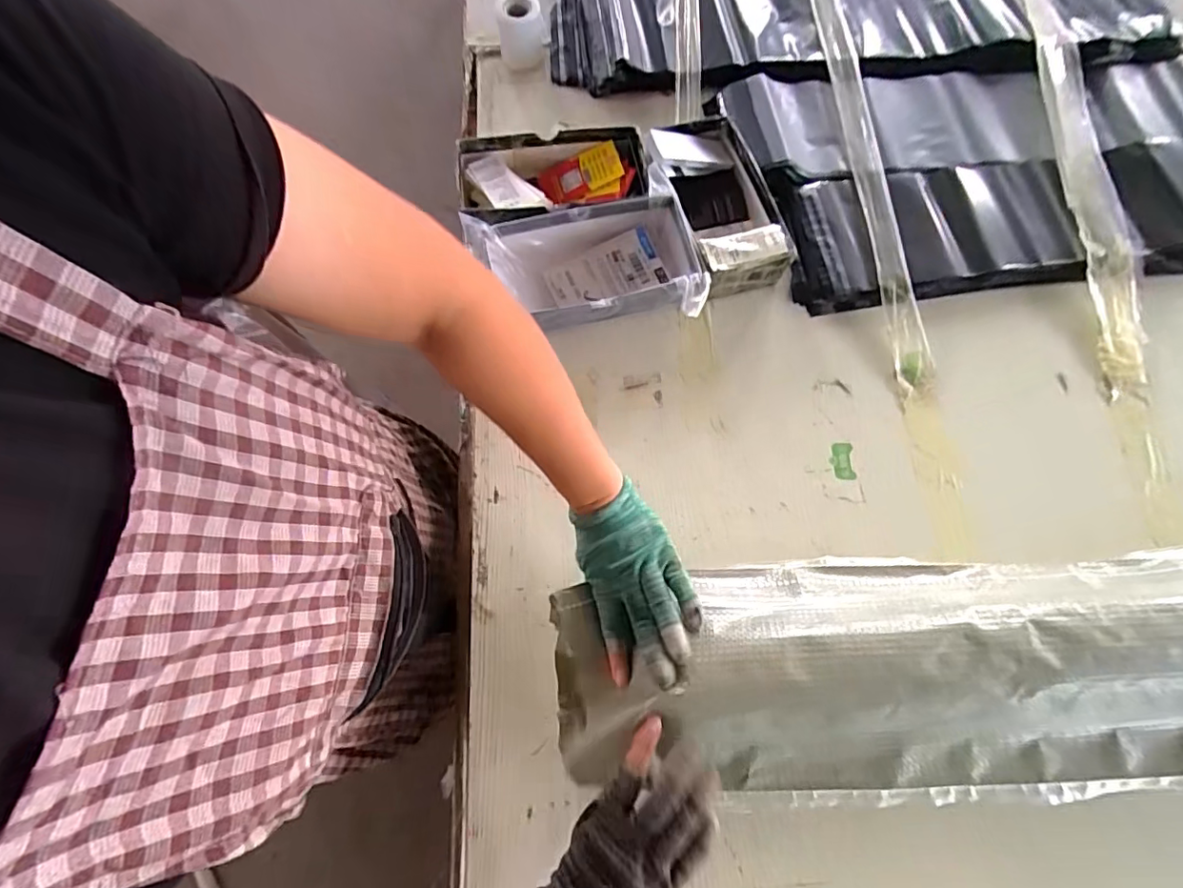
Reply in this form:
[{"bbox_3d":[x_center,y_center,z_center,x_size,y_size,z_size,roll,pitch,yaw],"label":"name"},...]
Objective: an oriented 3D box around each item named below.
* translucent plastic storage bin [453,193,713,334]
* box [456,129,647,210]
[{"bbox_3d":[-0.003,-0.188,0.616,0.242,0.091,0.142,-8,72,-2],"label":"translucent plastic storage bin"},{"bbox_3d":[-0.048,-0.314,0.649,0.225,0.061,0.121,-4,72,0],"label":"box"}]

